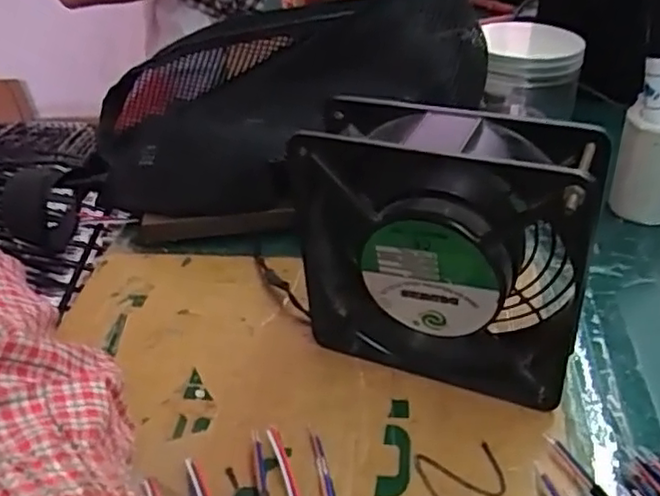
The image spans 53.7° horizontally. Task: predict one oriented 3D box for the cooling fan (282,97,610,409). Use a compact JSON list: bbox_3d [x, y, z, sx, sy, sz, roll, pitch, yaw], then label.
[{"bbox_3d":[0.045,0.001,0.289,0.129,0.121,0.047,14,41,23],"label":"cooling fan"}]

